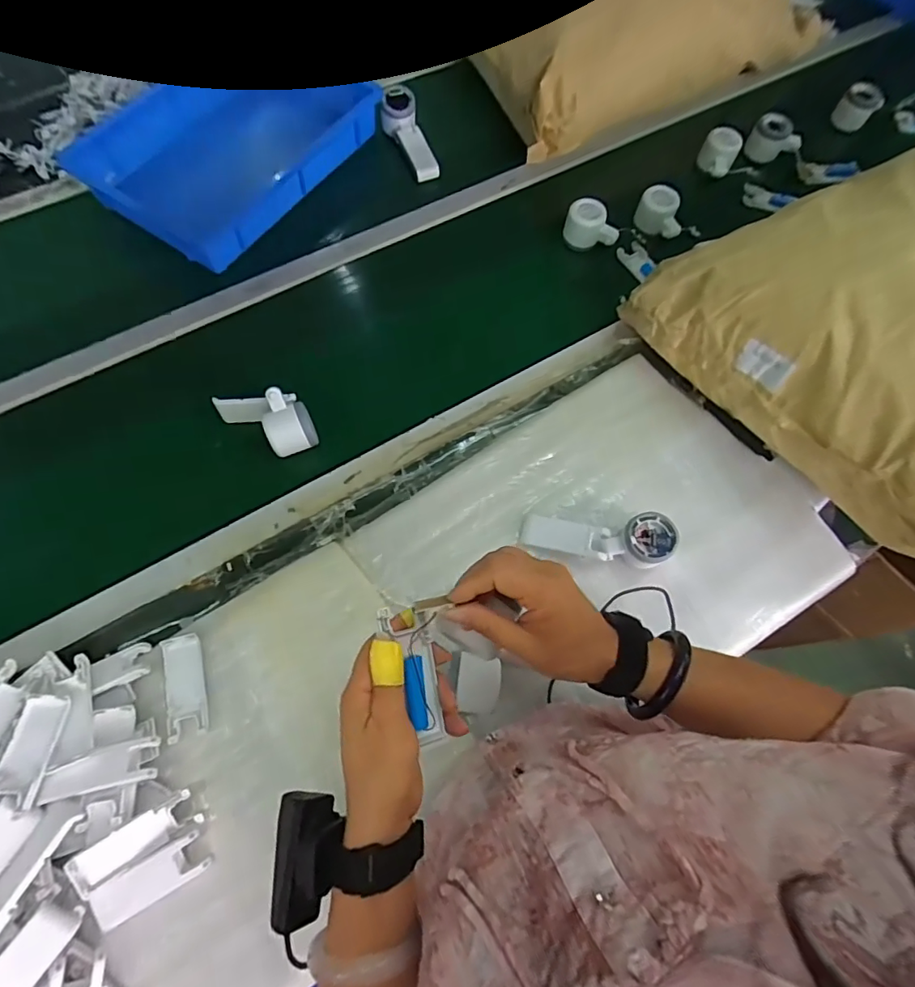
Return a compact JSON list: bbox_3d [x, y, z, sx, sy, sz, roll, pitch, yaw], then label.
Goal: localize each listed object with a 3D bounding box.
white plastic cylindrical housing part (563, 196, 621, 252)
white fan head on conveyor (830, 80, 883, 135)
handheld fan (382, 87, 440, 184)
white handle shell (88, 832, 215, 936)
[{"bbox_3d":[0.208,-0.413,0.778,0.083,0.054,0.055,19,69,6],"label":"white plastic cylindrical housing part"},{"bbox_3d":[0.708,-0.683,0.891,0.061,0.054,0.059,1,68,-1],"label":"white fan head on conveyor"},{"bbox_3d":[-0.078,-0.602,0.848,0.056,0.047,0.164,-23,84,-10],"label":"handheld fan"},{"bbox_3d":[-0.290,0.365,0.472,0.095,0.016,0.037,-29,72,-12],"label":"white handle shell"}]

